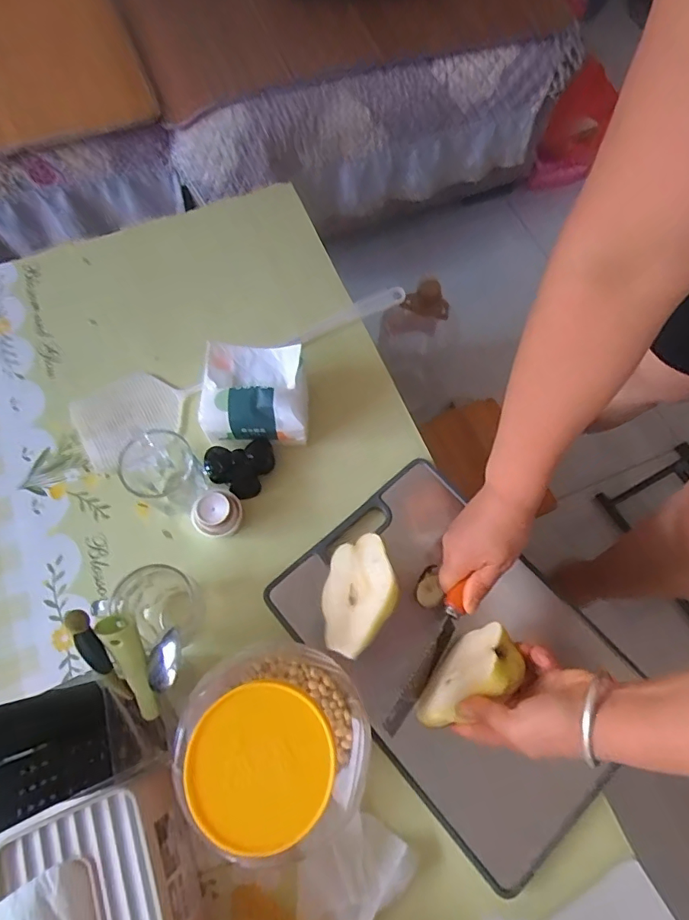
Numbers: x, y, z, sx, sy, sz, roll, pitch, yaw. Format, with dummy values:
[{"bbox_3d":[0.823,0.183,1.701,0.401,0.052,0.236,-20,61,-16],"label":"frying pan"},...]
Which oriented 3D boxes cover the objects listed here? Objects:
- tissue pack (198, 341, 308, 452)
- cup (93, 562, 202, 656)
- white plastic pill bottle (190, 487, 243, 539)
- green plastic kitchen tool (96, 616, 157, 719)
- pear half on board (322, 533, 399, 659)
[{"bbox_3d":[-0.104,-0.075,0.583,0.119,0.072,0.111,-3,69,-2],"label":"tissue pack"},{"bbox_3d":[-0.185,0.149,0.485,0.084,0.084,0.065,-29,72,-11],"label":"cup"},{"bbox_3d":[-0.138,0.060,0.544,0.054,0.048,0.055,0,69,-1],"label":"white plastic pill bottle"},{"bbox_3d":[-0.171,0.169,0.398,0.026,0.017,0.097,-14,109,-5],"label":"green plastic kitchen tool"},{"bbox_3d":[0.020,0.136,0.488,0.078,0.035,0.121,-29,36,16],"label":"pear half on board"}]

